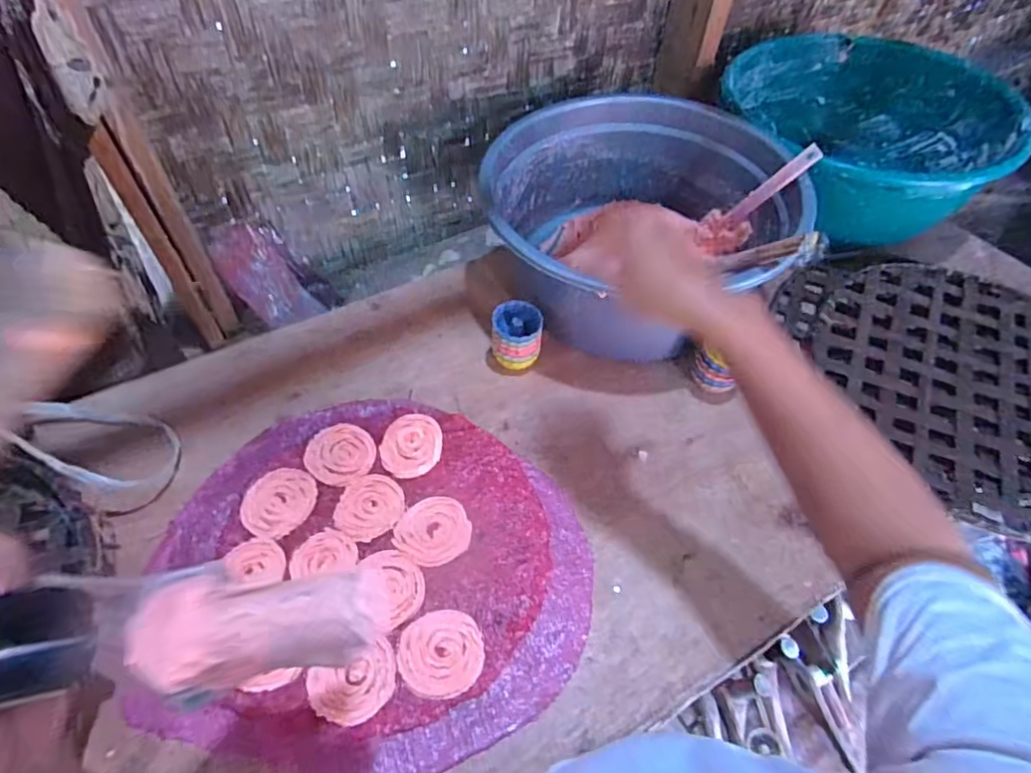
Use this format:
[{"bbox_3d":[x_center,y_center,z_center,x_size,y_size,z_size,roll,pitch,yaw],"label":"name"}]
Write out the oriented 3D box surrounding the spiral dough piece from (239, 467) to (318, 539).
[{"bbox_3d":[-0.260,0.124,0.625,0.076,0.004,0.077,1,52,-1],"label":"spiral dough piece"}]

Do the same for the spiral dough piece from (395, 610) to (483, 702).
[{"bbox_3d":[-0.070,0.248,0.535,0.076,0.006,0.074,1,52,-1],"label":"spiral dough piece"}]

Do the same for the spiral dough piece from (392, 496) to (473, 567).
[{"bbox_3d":[-0.086,0.153,0.612,0.077,0.004,0.073,1,52,-1],"label":"spiral dough piece"}]

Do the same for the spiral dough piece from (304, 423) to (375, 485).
[{"bbox_3d":[-0.203,0.077,0.661,0.075,0.005,0.079,-25,57,-19],"label":"spiral dough piece"}]

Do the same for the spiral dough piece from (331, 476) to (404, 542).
[{"bbox_3d":[-0.159,0.131,0.627,0.068,0.005,0.074,1,52,-1],"label":"spiral dough piece"}]

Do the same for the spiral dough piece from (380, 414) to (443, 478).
[{"bbox_3d":[-0.122,0.068,0.669,0.069,0.009,0.081,-3,53,-4],"label":"spiral dough piece"}]

